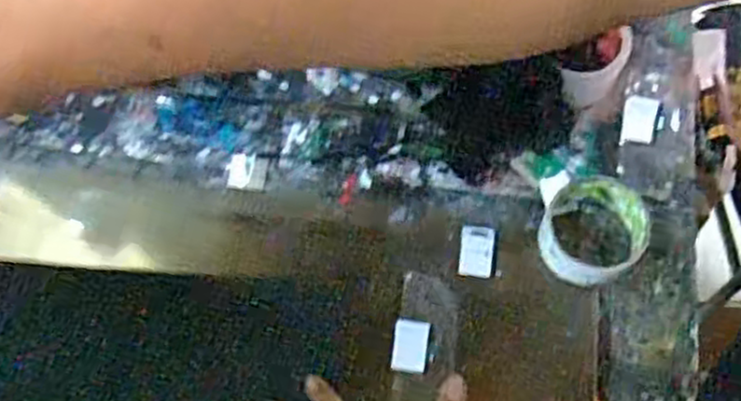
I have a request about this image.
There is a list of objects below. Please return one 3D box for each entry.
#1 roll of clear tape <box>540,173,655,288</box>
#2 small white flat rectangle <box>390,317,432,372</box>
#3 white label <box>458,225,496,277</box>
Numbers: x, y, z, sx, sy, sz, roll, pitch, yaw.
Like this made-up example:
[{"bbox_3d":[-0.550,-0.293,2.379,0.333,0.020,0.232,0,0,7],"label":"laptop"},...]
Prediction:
[{"bbox_3d":[0.190,0.024,0.627,0.086,0.037,0.097,29,73,14],"label":"roll of clear tape"},{"bbox_3d":[0.033,0.121,0.612,0.028,0.011,0.042,8,69,6],"label":"small white flat rectangle"},{"bbox_3d":[0.092,0.044,0.641,0.029,0.004,0.044,8,69,6],"label":"white label"}]

